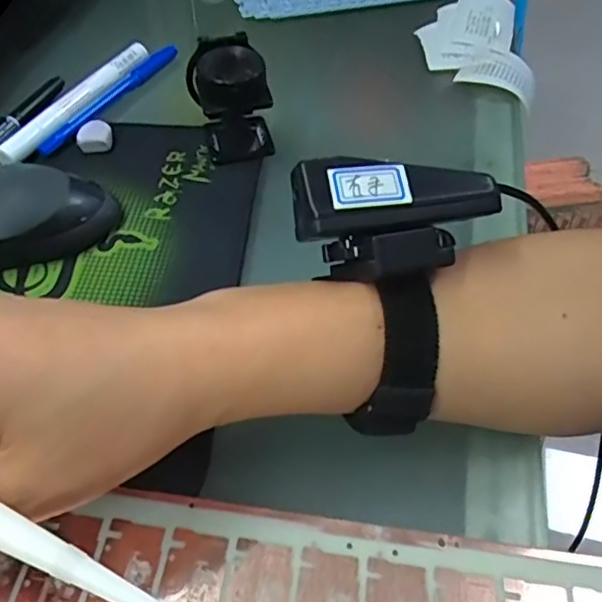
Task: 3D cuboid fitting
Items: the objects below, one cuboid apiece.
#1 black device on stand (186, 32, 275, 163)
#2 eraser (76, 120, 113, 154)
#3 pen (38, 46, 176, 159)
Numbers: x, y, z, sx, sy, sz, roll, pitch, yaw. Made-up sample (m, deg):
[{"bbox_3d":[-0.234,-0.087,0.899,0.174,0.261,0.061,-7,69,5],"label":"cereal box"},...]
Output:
[{"bbox_3d":[-0.040,-0.123,0.343,0.046,0.058,0.050,-1,50,0],"label":"black device on stand"},{"bbox_3d":[-0.129,-0.102,0.356,0.021,0.013,0.019,-12,51,-9],"label":"eraser"},{"bbox_3d":[-0.128,-0.139,0.384,0.010,0.008,0.136,21,54,17],"label":"pen"}]

